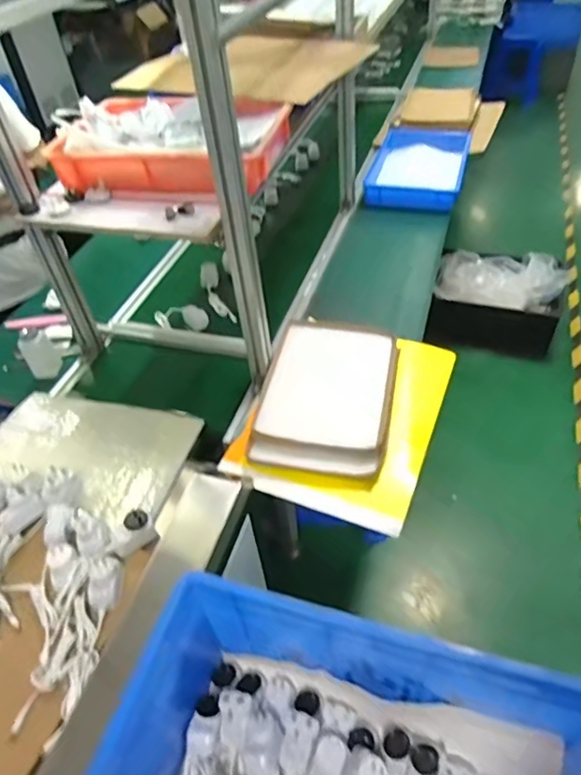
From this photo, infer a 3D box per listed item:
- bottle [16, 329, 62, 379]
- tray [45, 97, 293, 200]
[{"bbox_3d":[-0.576,-0.085,1.227,0.069,0.113,0.055,-30,50,-22],"label":"bottle"},{"bbox_3d":[-0.234,-0.495,1.066,0.449,0.085,0.342,5,47,11],"label":"tray"}]

